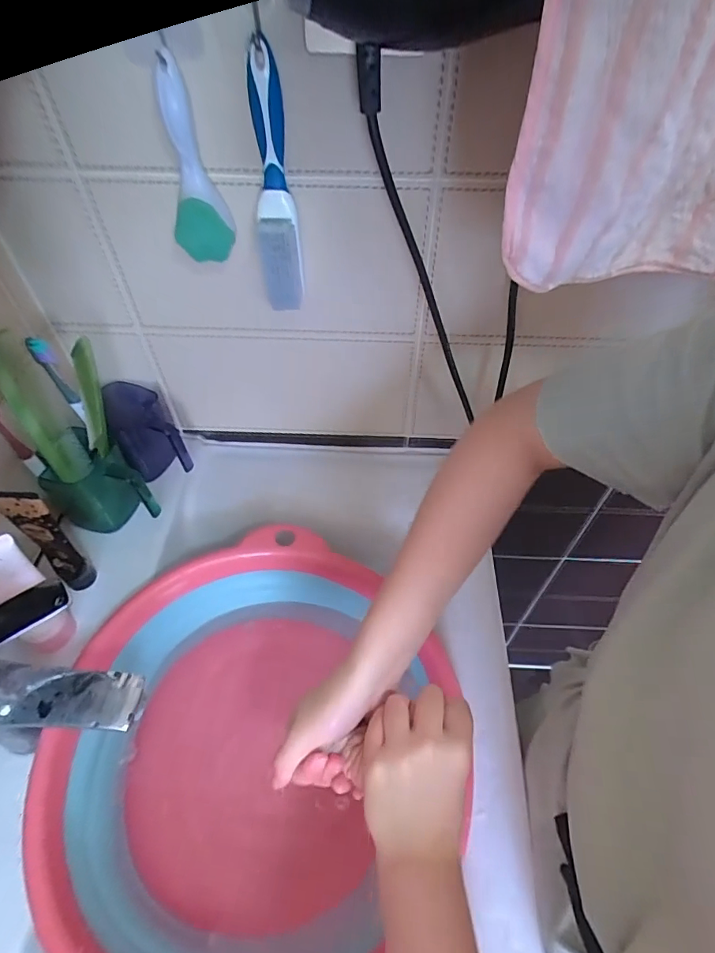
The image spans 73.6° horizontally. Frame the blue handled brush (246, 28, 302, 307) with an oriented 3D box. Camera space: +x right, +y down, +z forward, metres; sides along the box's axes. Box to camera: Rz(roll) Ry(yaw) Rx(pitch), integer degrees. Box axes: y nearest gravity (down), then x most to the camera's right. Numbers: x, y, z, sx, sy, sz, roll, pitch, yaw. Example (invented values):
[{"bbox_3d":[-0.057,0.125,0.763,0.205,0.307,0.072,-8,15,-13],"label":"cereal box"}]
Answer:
[{"bbox_3d":[-0.067,-0.225,0.387,0.034,0.180,0.041,-6,51,-5],"label":"blue handled brush"}]

